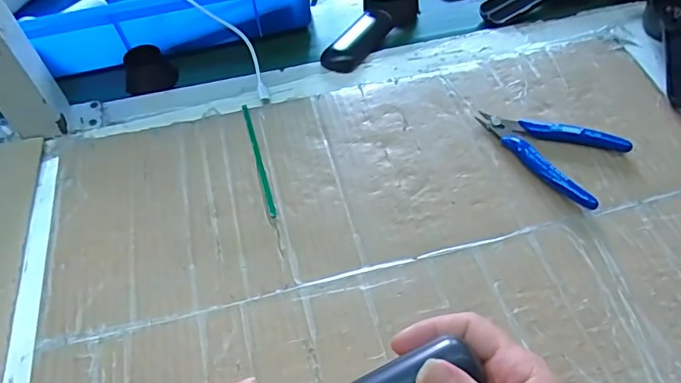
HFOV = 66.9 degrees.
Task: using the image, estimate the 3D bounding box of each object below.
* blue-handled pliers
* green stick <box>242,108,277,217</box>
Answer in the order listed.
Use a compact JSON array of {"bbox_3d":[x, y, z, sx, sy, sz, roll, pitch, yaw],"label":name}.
[{"bbox_3d":[0.170,-0.038,0.435,0.117,0.015,0.071,28,59,22],"label":"blue-handled pliers"},{"bbox_3d":[-0.072,-0.030,0.452,0.005,0.005,0.131,-15,54,-8],"label":"green stick"}]

